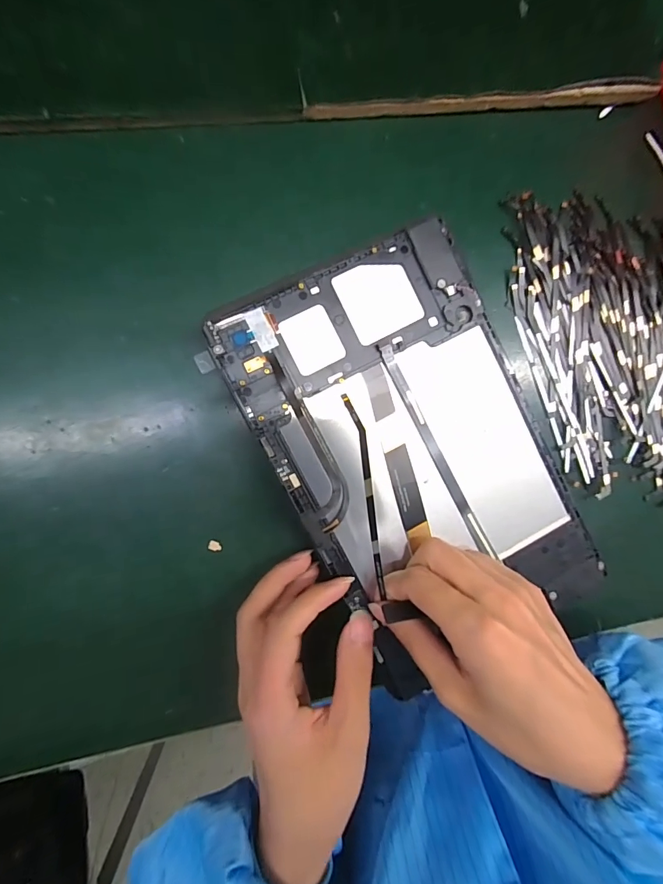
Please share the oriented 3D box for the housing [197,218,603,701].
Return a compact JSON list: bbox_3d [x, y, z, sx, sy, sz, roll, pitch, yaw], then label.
[{"bbox_3d":[0.048,0.006,0.238,0.152,0.009,0.229,-30,95,-7],"label":"housing"}]

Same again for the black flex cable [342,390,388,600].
[{"bbox_3d":[0.016,0.027,0.184,0.006,0.005,0.100,-14,114,-8],"label":"black flex cable"}]

